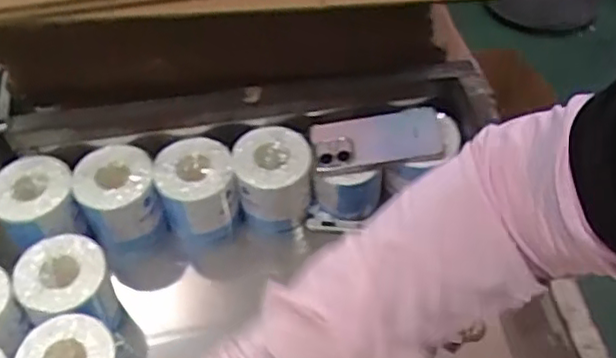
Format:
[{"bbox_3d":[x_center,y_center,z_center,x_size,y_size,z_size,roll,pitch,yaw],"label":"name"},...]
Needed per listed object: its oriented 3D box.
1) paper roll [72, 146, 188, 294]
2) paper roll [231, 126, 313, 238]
[{"bbox_3d":[-0.243,0.057,0.890,0.093,0.214,0.089,0,51,0],"label":"paper roll"},{"bbox_3d":[-0.046,0.002,0.885,0.101,0.119,0.092,-3,52,-2],"label":"paper roll"}]

